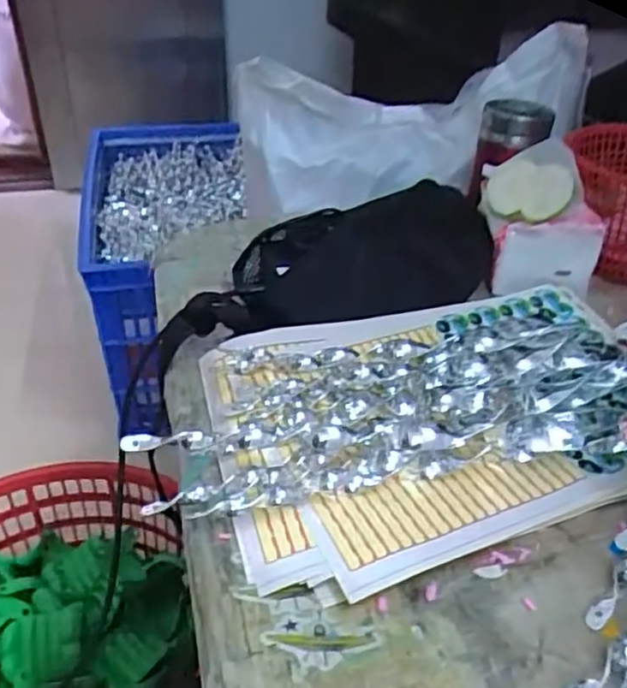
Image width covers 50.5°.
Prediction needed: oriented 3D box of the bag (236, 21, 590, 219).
[{"bbox_3d":[0.120,-0.291,0.868,0.414,0.148,0.188,-10,37,-16],"label":"bag"}]

